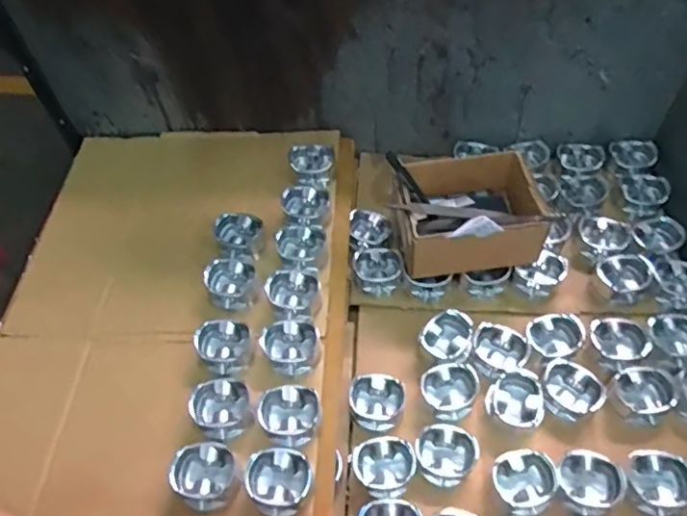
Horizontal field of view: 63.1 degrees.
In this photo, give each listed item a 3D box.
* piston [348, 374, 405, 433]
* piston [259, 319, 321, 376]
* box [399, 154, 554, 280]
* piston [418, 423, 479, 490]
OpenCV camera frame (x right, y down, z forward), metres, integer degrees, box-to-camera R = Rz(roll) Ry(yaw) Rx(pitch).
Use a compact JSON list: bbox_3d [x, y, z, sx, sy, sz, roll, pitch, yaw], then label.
[{"bbox_3d":[0.047,0.199,0.774,0.078,0.048,0.075,-3,54,4],"label":"piston"},{"bbox_3d":[-0.069,0.119,0.758,0.078,0.050,0.075,-3,54,4],"label":"piston"},{"bbox_3d":[0.186,-0.069,0.843,0.200,0.104,0.151,-8,54,0],"label":"box"},{"bbox_3d":[0.134,0.255,0.725,0.072,0.044,0.067,-3,54,4],"label":"piston"}]

